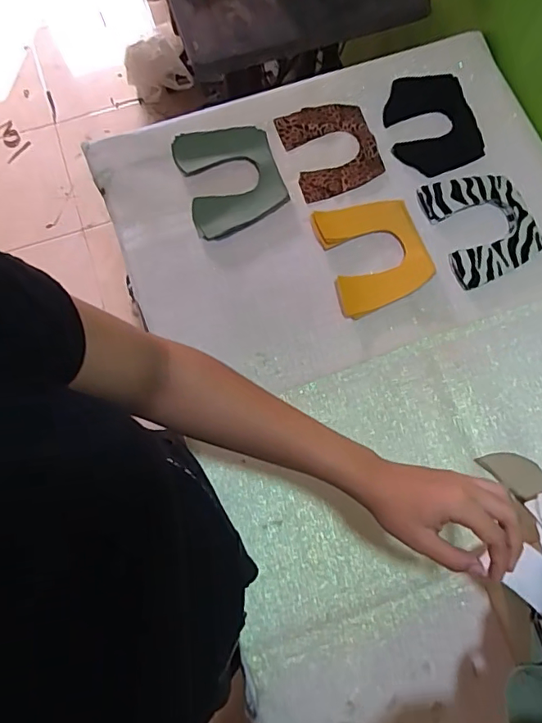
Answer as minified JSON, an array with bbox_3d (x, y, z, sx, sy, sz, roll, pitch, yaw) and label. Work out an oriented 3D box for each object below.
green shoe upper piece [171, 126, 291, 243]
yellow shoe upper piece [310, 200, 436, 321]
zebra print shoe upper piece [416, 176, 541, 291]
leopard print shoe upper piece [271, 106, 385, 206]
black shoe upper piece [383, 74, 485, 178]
[{"bbox_3d":[-0.054,-0.250,0.692,0.129,0.008,0.157,-18,76,-5],"label":"green shoe upper piece"},{"bbox_3d":[0.134,-0.141,0.661,0.128,0.005,0.149,-17,76,-5],"label":"yellow shoe upper piece"},{"bbox_3d":[0.280,-0.180,0.671,0.126,0.009,0.151,-18,75,-4],"label":"zebra print shoe upper piece"},{"bbox_3d":[0.085,-0.297,0.717,0.122,0.010,0.137,-18,80,-3],"label":"leopard print shoe upper piece"},{"bbox_3d":[0.228,-0.335,0.723,0.121,0.011,0.150,-12,81,-3],"label":"black shoe upper piece"}]

